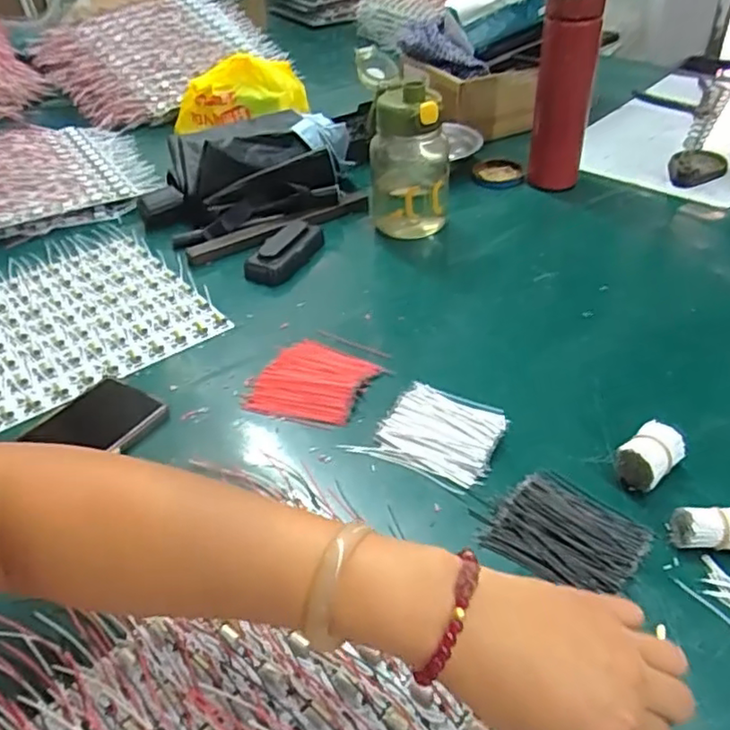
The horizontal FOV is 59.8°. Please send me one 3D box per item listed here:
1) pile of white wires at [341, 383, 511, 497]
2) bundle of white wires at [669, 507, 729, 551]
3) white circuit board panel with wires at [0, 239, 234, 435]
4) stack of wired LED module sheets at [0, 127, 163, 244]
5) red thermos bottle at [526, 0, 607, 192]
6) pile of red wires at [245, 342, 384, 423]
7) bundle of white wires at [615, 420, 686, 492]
[{"bbox_3d":[0.055,0.050,0.497,0.097,0.010,0.087,20,44,23],"label":"pile of white wires"},{"bbox_3d":[0.228,0.107,0.408,0.053,0.024,0.025,5,40,6],"label":"bundle of white wires"},{"bbox_3d":[-0.316,-0.034,0.619,0.290,0.010,0.236,-28,47,-29],"label":"white circuit board panel with wires"},{"bbox_3d":[-0.493,-0.248,0.867,0.380,0.047,0.306,-15,42,-16],"label":"stack of wired LED module sheets"},{"bbox_3d":[0.230,-0.312,0.741,0.066,0.237,0.060,14,42,17],"label":"red thermos bottle"},{"bbox_3d":[-0.047,0.013,0.550,0.094,0.010,0.090,15,42,18],"label":"pile of red wires"},{"bbox_3d":[0.205,0.065,0.455,0.045,0.031,0.032,-29,48,-30],"label":"bundle of white wires"}]

